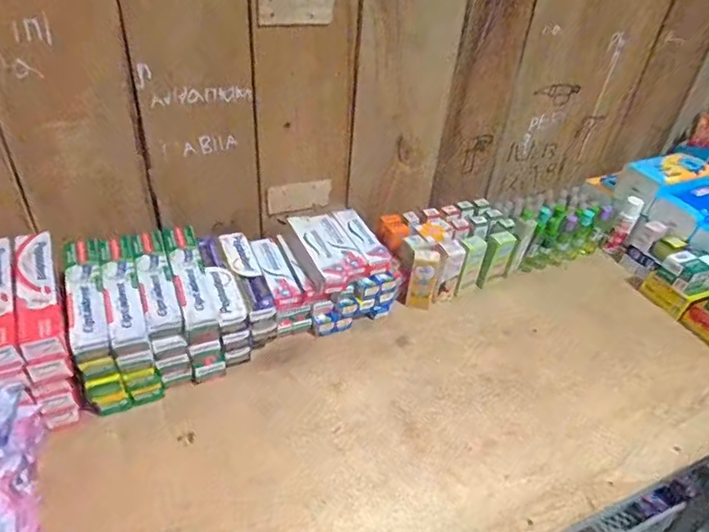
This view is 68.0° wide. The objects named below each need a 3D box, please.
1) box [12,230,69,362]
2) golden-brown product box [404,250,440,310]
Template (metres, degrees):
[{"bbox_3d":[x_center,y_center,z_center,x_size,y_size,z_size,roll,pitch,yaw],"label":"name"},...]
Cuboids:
[{"bbox_3d":[-0.422,0.033,0.703,0.051,0.043,0.216,-16,44,-23],"label":"box"},{"bbox_3d":[0.123,0.028,0.953,0.043,0.126,0.033,12,40,6],"label":"golden-brown product box"}]

